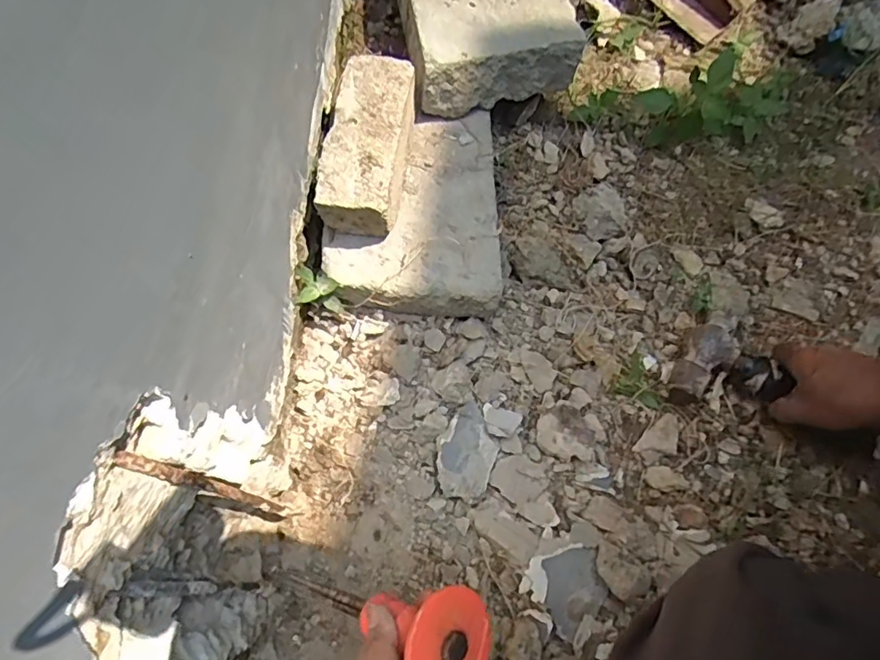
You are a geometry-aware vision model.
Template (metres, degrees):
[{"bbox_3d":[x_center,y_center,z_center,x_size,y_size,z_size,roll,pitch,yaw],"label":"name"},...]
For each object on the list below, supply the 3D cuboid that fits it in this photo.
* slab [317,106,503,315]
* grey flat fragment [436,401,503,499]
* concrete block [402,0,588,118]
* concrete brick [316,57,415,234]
[{"bbox_3d":[-0.032,-0.135,0.678,0.194,0.075,0.243,-1,69,-2],"label":"slab"},{"bbox_3d":[0.031,0.131,0.611,0.062,0.022,0.099,21,70,7],"label":"grey flat fragment"},{"bbox_3d":[0.048,-0.467,0.745,0.207,0.086,0.400,-9,68,-1],"label":"concrete block"},{"bbox_3d":[-0.077,-0.201,0.632,0.083,0.081,0.197,4,68,4],"label":"concrete brick"}]

